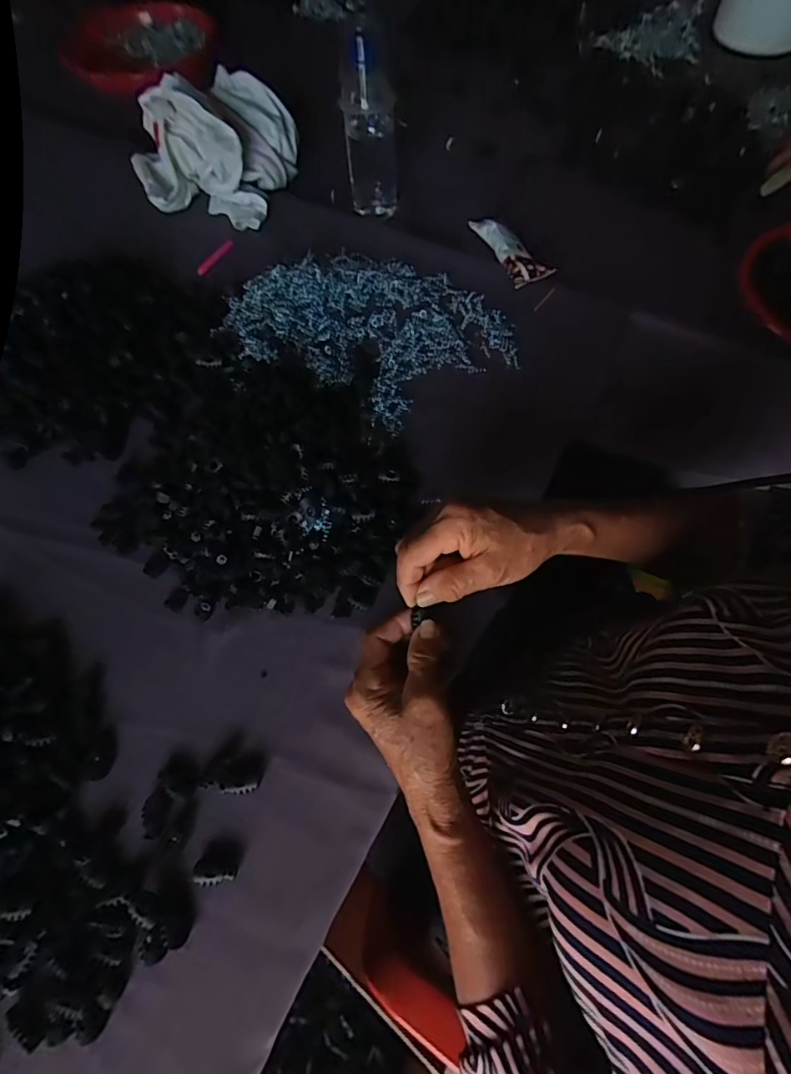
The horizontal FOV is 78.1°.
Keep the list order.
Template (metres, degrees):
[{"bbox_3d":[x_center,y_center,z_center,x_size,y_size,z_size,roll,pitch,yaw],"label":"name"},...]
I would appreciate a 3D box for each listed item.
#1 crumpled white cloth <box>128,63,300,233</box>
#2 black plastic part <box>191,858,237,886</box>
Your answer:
[{"bbox_3d":[-0.240,-0.502,0.611,0.192,0.087,0.187,15,67,8],"label":"crumpled white cloth"},{"bbox_3d":[-0.123,0.227,0.330,0.028,0.004,0.015,2,66,2],"label":"black plastic part"}]

